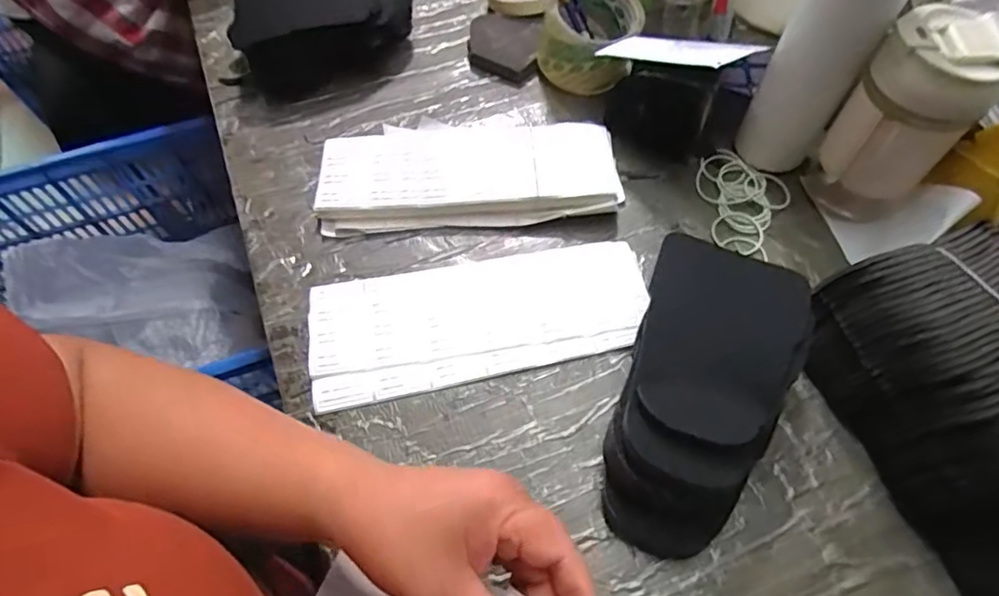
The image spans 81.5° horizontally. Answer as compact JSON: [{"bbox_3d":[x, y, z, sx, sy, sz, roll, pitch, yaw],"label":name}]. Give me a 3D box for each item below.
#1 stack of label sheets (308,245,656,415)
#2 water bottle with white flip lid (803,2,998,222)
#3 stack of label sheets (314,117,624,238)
[{"bbox_3d":[-0.015,0.013,0.459,0.263,0.011,0.104,-11,60,-5],"label":"stack of label sheets"},{"bbox_3d":[0.304,-0.131,0.445,0.081,0.155,0.074,37,68,20],"label":"water bottle with white flip lid"},{"bbox_3d":[-0.028,-0.119,0.522,0.258,0.026,0.118,-4,60,0],"label":"stack of label sheets"}]

